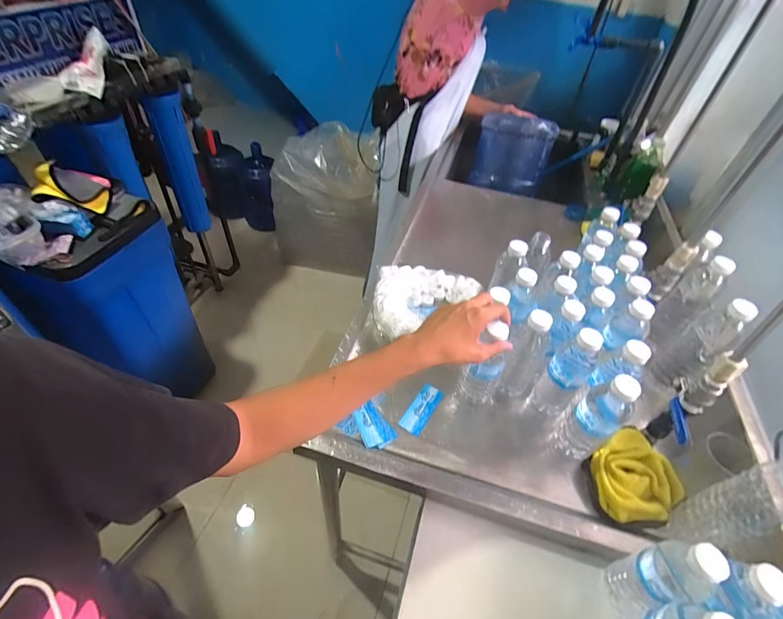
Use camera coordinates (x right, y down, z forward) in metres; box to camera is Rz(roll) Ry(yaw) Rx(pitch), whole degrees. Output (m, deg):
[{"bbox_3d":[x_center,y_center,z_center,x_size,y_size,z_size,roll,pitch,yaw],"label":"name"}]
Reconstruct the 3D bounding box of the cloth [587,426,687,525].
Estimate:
[{"bbox_3d":[0.341,0.240,0.552,0.111,0.042,0.121,-6,48,-12],"label":"cloth"}]

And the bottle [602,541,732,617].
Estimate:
[{"bbox_3d":[0.305,0.313,0.447,0.054,0.179,0.054,-4,48,-11],"label":"bottle"}]

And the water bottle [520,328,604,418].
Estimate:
[{"bbox_3d":[0.259,0.103,0.582,0.063,0.175,0.058,-29,57,-29],"label":"water bottle"}]

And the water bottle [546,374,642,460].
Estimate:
[{"bbox_3d":[0.280,0.154,0.535,0.061,0.175,0.059,-30,57,-29],"label":"water bottle"}]

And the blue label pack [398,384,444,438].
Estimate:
[{"bbox_3d":[0.048,0.160,0.619,0.036,0.010,0.092,28,50,18],"label":"blue label pack"}]

